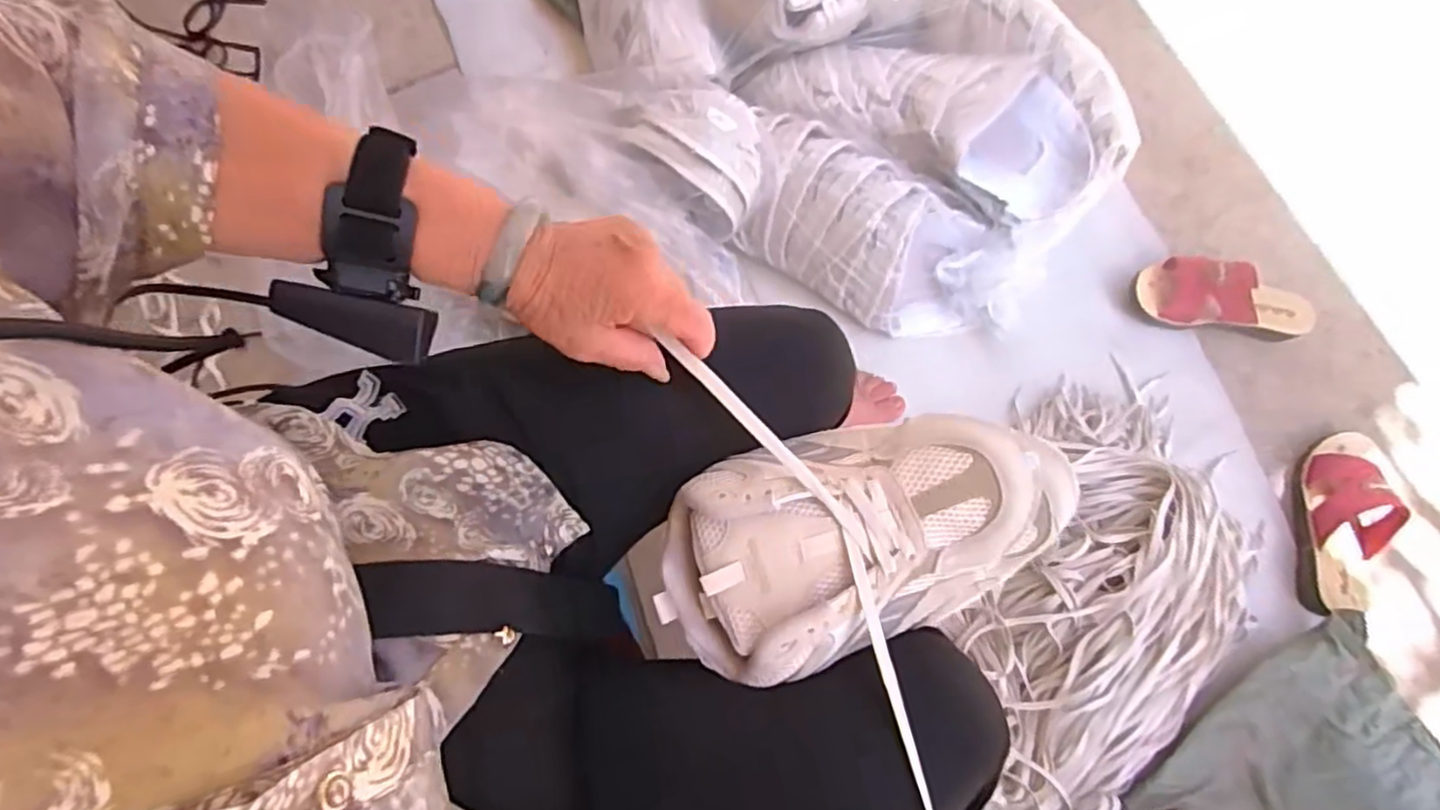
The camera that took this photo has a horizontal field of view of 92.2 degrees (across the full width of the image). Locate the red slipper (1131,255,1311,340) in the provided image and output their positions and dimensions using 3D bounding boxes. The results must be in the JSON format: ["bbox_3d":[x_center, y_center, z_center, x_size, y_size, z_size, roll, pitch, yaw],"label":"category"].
[{"bbox_3d":[0.648,-0.137,0.891,0.222,0.086,0.086,6,77,2],"label":"red slipper"}]

